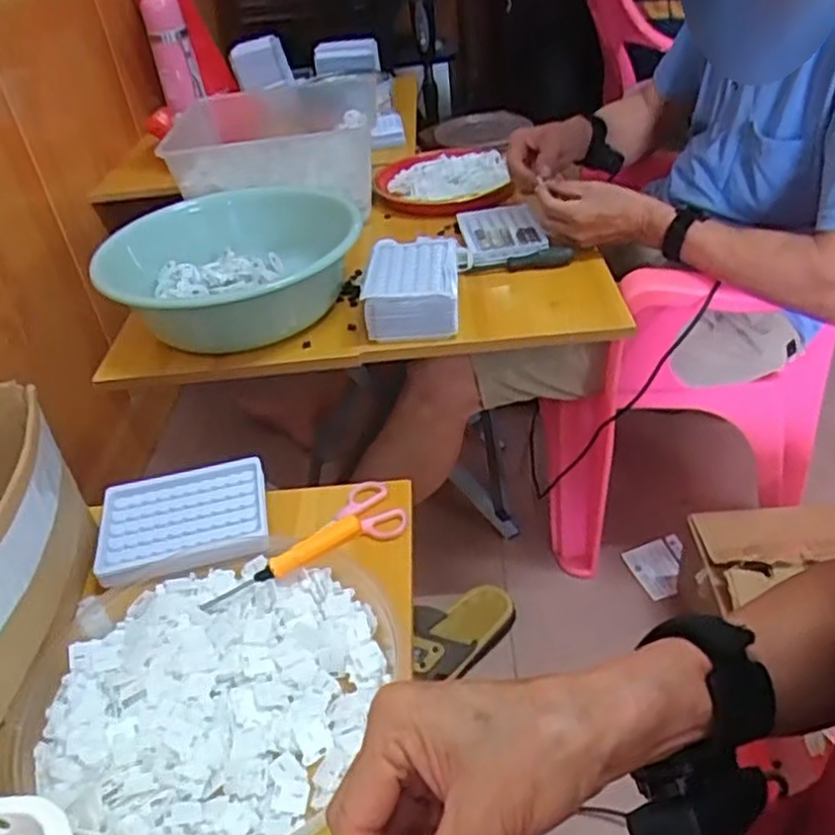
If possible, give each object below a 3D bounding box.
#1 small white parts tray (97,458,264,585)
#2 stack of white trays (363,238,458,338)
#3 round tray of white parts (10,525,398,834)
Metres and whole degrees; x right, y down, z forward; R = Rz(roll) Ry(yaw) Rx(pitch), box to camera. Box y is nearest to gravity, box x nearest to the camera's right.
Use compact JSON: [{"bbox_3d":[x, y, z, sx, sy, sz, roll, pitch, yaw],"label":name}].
[{"bbox_3d":[-0.190,0.081,0.601,0.132,0.018,0.106,-13,37,-9],"label":"small white parts tray"},{"bbox_3d":[-0.004,-0.147,0.836,0.099,0.061,0.142,-3,37,5],"label":"stack of white trays"},{"bbox_3d":[-0.137,0.165,0.479,0.225,0.030,0.226,-4,37,3],"label":"round tray of white parts"}]

